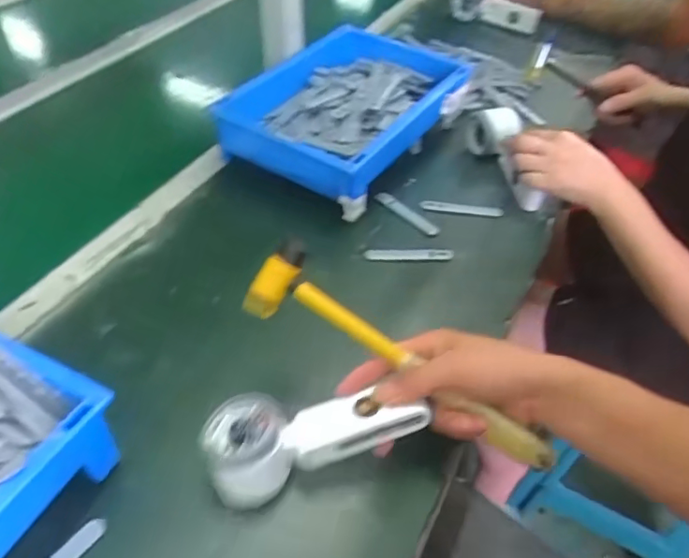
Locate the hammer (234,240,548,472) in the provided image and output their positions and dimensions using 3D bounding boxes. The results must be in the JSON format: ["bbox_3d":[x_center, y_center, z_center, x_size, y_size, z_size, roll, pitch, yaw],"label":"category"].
[{"bbox_3d":[0.049,0.063,0.442,0.263,0.062,0.028,33,13,-1],"label":"hammer"}]

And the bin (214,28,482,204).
[{"bbox_3d":[0.007,-0.232,0.773,0.221,0.081,0.334,25,50,21],"label":"bin"}]

